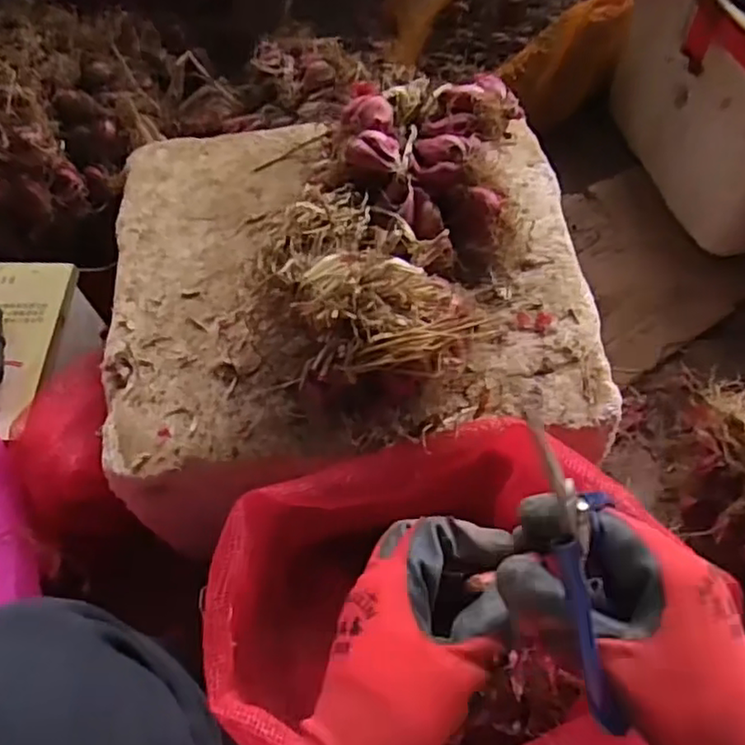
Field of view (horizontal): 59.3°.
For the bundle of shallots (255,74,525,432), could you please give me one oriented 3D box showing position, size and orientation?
[{"bbox_3d":[0.022,-0.114,0.567,0.186,0.108,0.313,11,61,9],"label":"bundle of shallots"}]

